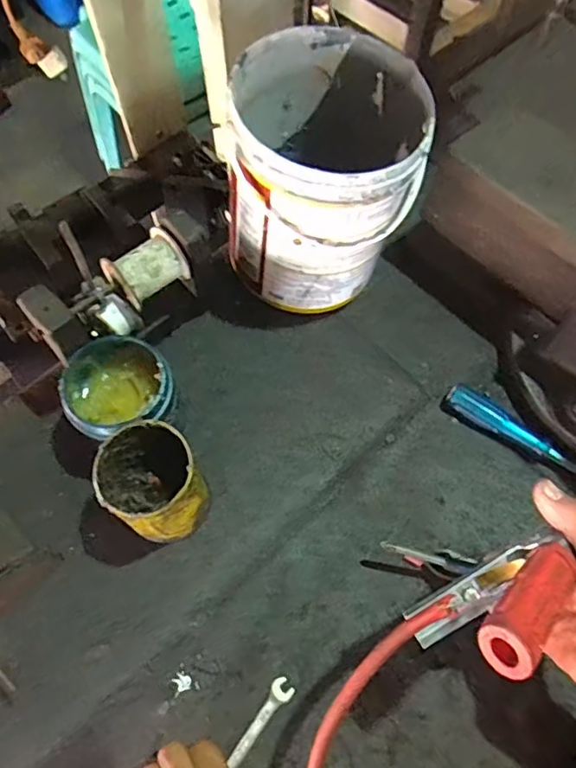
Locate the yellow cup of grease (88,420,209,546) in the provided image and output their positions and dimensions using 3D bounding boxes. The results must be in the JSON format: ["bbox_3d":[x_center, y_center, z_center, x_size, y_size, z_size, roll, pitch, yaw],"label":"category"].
[{"bbox_3d":[-0.110,0.086,0.474,0.079,0.110,0.072,1,66,-2],"label":"yellow cup of grease"}]

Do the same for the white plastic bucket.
[{"bbox_3d":[0.035,-0.196,0.556,0.162,0.202,0.171,6,66,0],"label":"white plastic bucket"}]

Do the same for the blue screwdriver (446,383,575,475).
[{"bbox_3d":[0.244,0.060,0.542,0.196,0.029,0.027,33,69,12],"label":"blue screwdriver"}]

